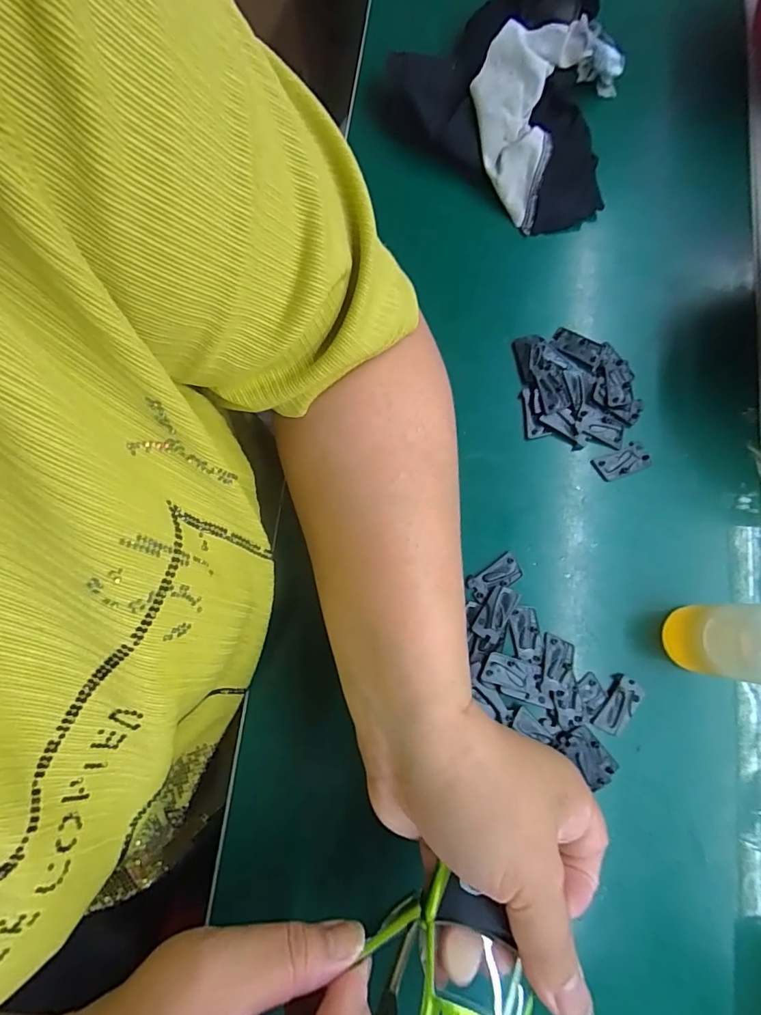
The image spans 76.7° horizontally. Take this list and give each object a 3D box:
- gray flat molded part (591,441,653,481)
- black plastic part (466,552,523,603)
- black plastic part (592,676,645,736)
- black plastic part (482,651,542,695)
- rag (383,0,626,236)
[{"bbox_3d":[0.154,-0.029,0.304,0.034,0.004,0.018,-24,79,-6],"label":"gray flat molded part"},{"bbox_3d":[0.069,0.042,0.288,0.033,0.004,0.016,-31,80,-7],"label":"black plastic part"},{"bbox_3d":[0.136,0.113,0.274,0.018,0.004,0.034,34,79,7],"label":"black plastic part"},{"bbox_3d":[0.075,0.094,0.274,0.033,0.004,0.017,15,78,3],"label":"black plastic part"},{"bbox_3d":[0.105,-0.294,0.337,0.179,0.053,0.143,42,80,8],"label":"rag"}]

